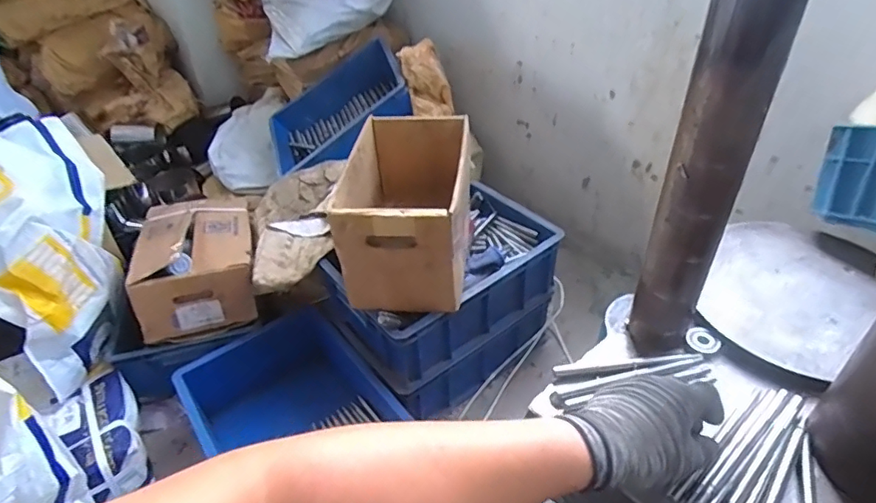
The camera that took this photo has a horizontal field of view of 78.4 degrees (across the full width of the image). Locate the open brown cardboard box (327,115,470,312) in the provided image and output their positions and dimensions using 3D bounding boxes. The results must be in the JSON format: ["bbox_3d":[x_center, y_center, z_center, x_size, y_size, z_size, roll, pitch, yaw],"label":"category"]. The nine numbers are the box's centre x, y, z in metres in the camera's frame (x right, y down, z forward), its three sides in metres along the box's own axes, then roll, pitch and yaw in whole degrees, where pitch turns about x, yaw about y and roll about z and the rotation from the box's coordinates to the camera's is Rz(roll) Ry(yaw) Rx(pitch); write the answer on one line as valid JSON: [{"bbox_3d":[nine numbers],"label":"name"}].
[{"bbox_3d":[-0.050,-0.072,0.943,0.193,0.213,0.315,1,40,5],"label":"open brown cardboard box"}]

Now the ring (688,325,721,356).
[{"bbox_3d":[0.298,0.100,0.603,0.033,0.007,0.034,-2,40,2],"label":"ring"}]

